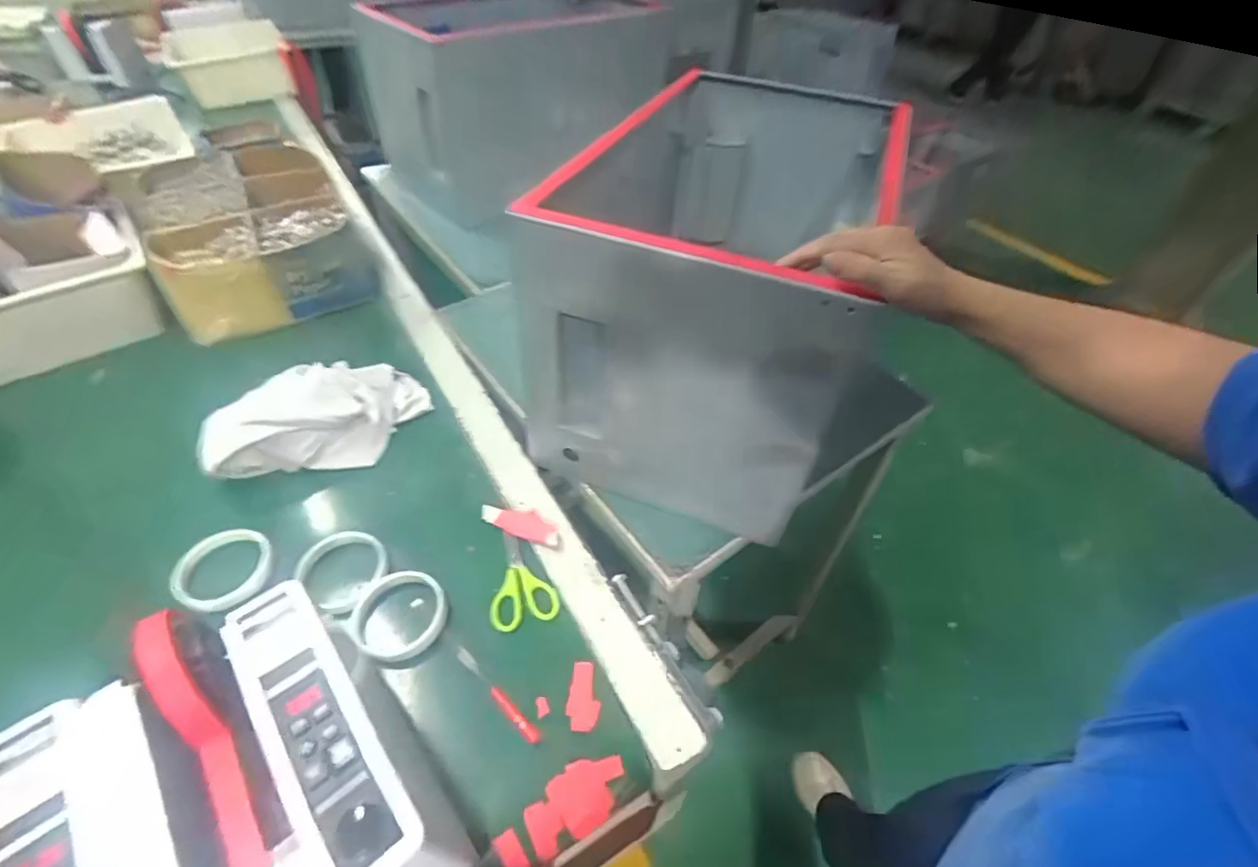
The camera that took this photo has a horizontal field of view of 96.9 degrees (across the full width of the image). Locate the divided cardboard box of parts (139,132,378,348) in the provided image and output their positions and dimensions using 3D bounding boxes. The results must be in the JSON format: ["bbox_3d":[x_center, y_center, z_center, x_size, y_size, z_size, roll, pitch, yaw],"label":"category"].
[{"bbox_3d":[-0.609,-0.337,0.913,0.274,0.101,0.426,-24,53,-23],"label":"divided cardboard box of parts"}]

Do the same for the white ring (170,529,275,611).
[{"bbox_3d":[-0.403,0.134,0.554,0.074,0.022,0.087,30,53,23],"label":"white ring"}]

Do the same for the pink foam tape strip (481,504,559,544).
[{"bbox_3d":[-0.118,0.096,0.607,0.104,0.009,0.029,14,47,28],"label":"pink foam tape strip"}]

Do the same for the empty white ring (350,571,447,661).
[{"bbox_3d":[-0.218,0.173,0.529,0.087,0.021,0.081,2,47,-2],"label":"empty white ring"}]

